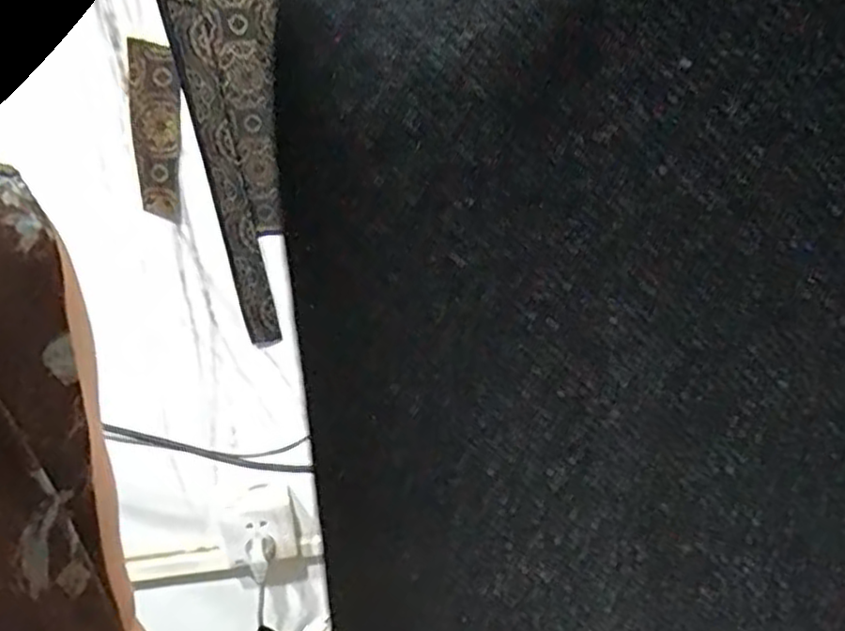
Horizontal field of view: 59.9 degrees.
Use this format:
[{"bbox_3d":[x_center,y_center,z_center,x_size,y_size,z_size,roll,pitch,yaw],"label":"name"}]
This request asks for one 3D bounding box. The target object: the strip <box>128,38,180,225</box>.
[{"bbox_3d":[-0.269,-0.183,0.739,0.048,0.171,0.012,4,16,4],"label":"strip"}]

